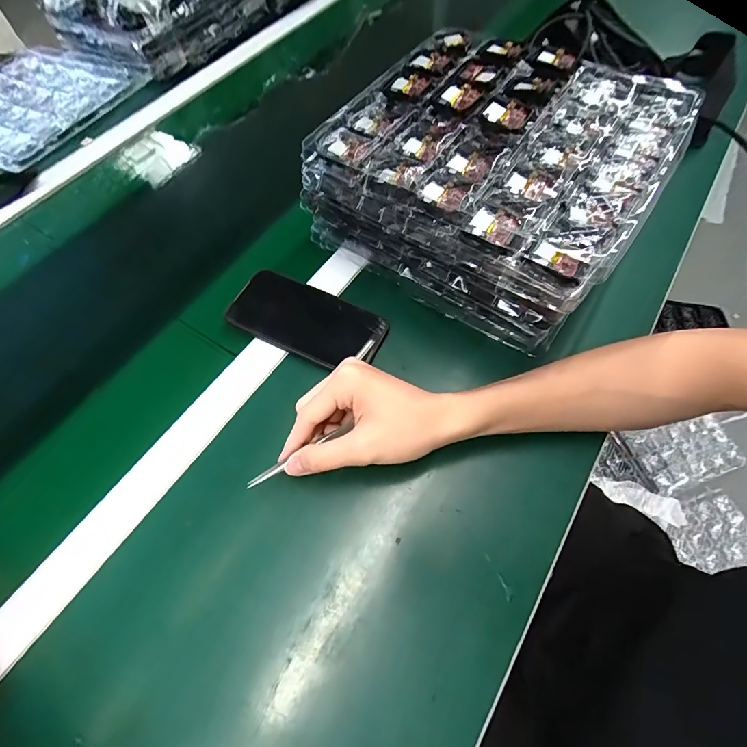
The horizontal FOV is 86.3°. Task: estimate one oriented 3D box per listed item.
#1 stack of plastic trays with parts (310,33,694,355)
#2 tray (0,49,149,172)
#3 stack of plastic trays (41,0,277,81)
[{"bbox_3d":[0.113,-0.201,0.411,0.295,0.122,0.269,28,67,16],"label":"stack of plastic trays with parts"},{"bbox_3d":[-0.555,-0.420,0.612,0.303,0.030,0.317,27,67,16],"label":"tray"},{"bbox_3d":[-0.394,-0.677,0.708,0.265,0.114,0.300,30,68,17],"label":"stack of plastic trays"}]

